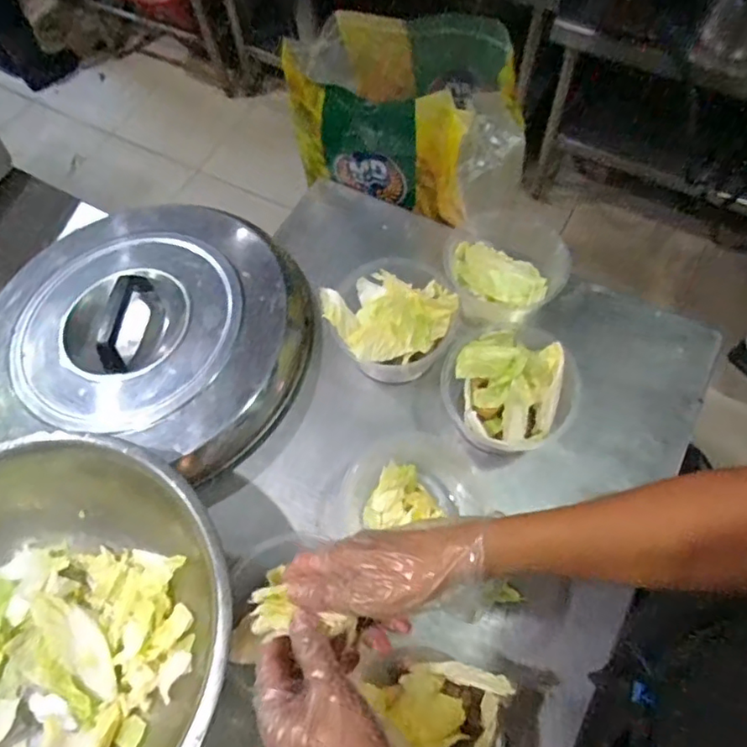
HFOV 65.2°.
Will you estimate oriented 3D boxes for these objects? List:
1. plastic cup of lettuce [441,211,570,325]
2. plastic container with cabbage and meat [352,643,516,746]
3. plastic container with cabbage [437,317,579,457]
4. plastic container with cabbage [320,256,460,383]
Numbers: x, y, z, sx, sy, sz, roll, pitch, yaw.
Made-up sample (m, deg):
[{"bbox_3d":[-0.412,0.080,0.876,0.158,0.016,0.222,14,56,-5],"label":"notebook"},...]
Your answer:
[{"bbox_3d":[0.154,-0.127,0.739,0.159,0.073,0.149,-1,63,2],"label":"plastic cup of lettuce"},{"bbox_3d":[0.043,0.312,0.524,0.126,0.102,0.117,18,65,11],"label":"plastic container with cabbage and meat"},{"bbox_3d":[0.148,0.019,0.662,0.143,0.084,0.136,-1,63,2],"label":"plastic container with cabbage"},{"bbox_3d":[0.019,-0.063,0.693,0.132,0.112,0.136,-1,63,2],"label":"plastic container with cabbage"}]

